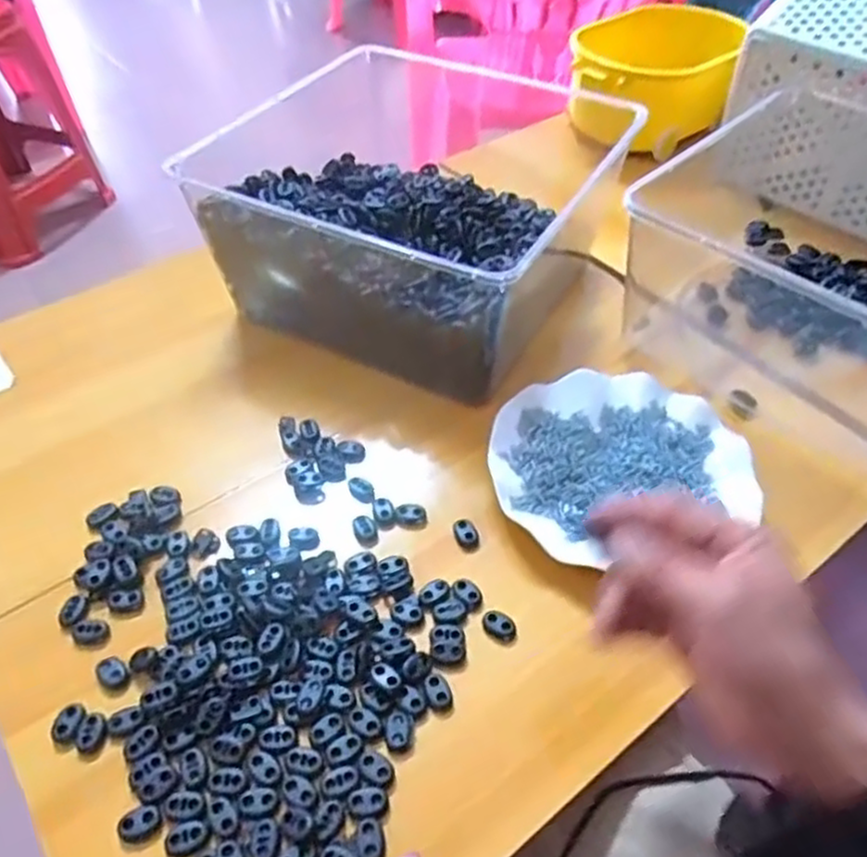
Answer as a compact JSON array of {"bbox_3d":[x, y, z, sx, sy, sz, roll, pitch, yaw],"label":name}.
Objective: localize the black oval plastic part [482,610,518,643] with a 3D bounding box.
[{"bbox_3d":[0.041,0.123,0.453,0.023,0.006,0.016,28,53,23],"label":"black oval plastic part"}]

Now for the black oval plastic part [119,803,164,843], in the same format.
[{"bbox_3d":[-0.152,0.204,0.377,0.021,0.004,0.017,-20,51,-17],"label":"black oval plastic part"}]

